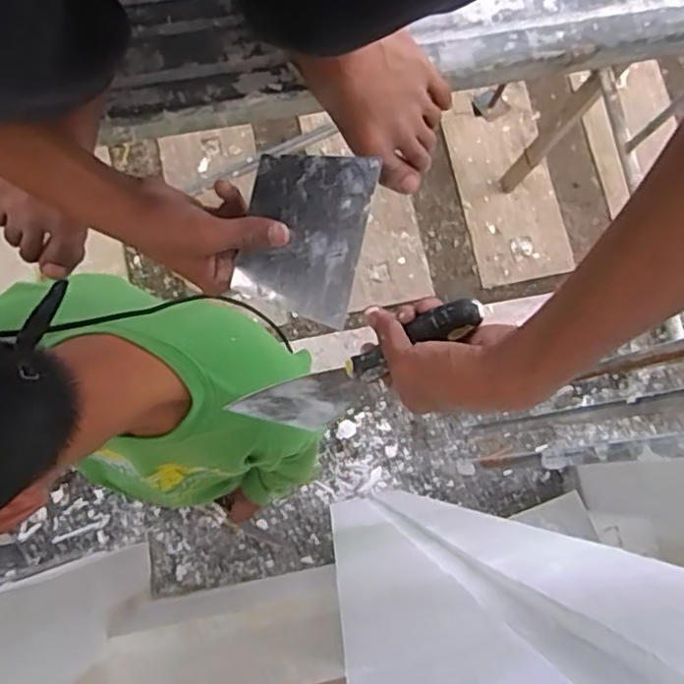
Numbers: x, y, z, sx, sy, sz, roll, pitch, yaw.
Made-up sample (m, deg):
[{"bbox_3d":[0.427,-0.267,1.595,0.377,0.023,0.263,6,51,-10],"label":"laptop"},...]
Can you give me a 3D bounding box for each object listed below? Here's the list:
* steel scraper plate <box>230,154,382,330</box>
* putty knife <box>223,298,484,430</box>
[{"bbox_3d":[-0.027,-0.079,0.480,0.086,0.007,0.116,13,90,12],"label":"steel scraper plate"},{"bbox_3d":[0.022,0.022,0.505,0.208,0.087,0.026,-24,58,28],"label":"putty knife"}]

